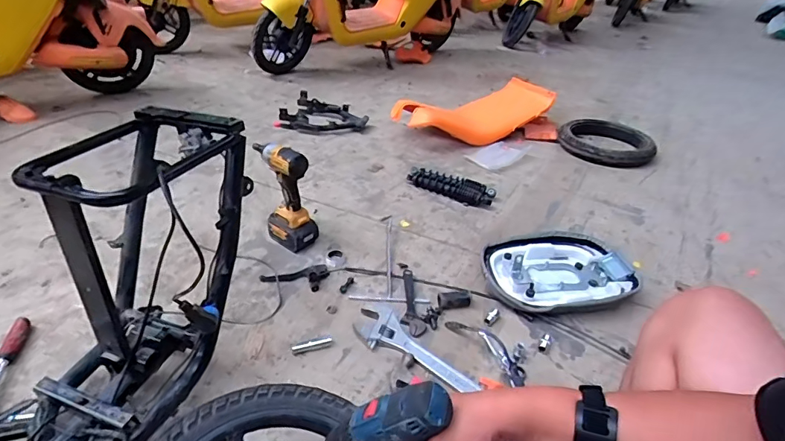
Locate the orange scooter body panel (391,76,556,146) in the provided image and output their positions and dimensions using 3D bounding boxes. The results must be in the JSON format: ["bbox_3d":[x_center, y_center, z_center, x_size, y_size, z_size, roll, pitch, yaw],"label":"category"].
[{"bbox_3d":[0.355,-0.452,1.842,0.675,0.186,0.270,-14,38,-26],"label":"orange scooter body panel"}]

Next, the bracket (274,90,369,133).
[{"bbox_3d":[-0.286,-0.434,1.820,0.362,0.100,0.206,7,34,3],"label":"bracket"}]

